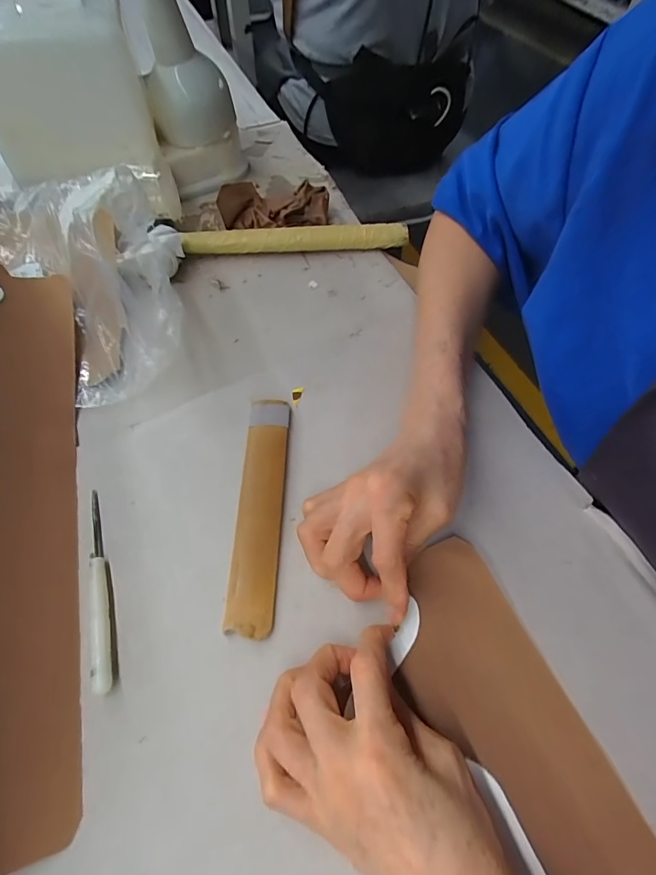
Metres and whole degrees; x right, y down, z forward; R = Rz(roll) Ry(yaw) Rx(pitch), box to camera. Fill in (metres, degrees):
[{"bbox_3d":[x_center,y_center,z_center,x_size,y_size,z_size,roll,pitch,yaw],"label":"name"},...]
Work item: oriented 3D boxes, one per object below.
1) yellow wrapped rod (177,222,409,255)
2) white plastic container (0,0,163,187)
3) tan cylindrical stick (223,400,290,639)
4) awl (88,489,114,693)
[{"bbox_3d":[-0.033,-0.205,0.456,0.225,0.025,0.021,-4,59,-3],"label":"yellow wrapped rod"},{"bbox_3d":[-0.264,-0.344,0.438,0.159,0.113,0.124,-17,60,-13],"label":"white plastic container"},{"bbox_3d":[-0.047,0.048,0.314,0.029,0.011,0.170,2,58,-1],"label":"tan cylindrical stick"},{"bbox_3d":[-0.147,0.094,0.287,0.010,0.014,0.128,-13,59,-10],"label":"awl"}]

